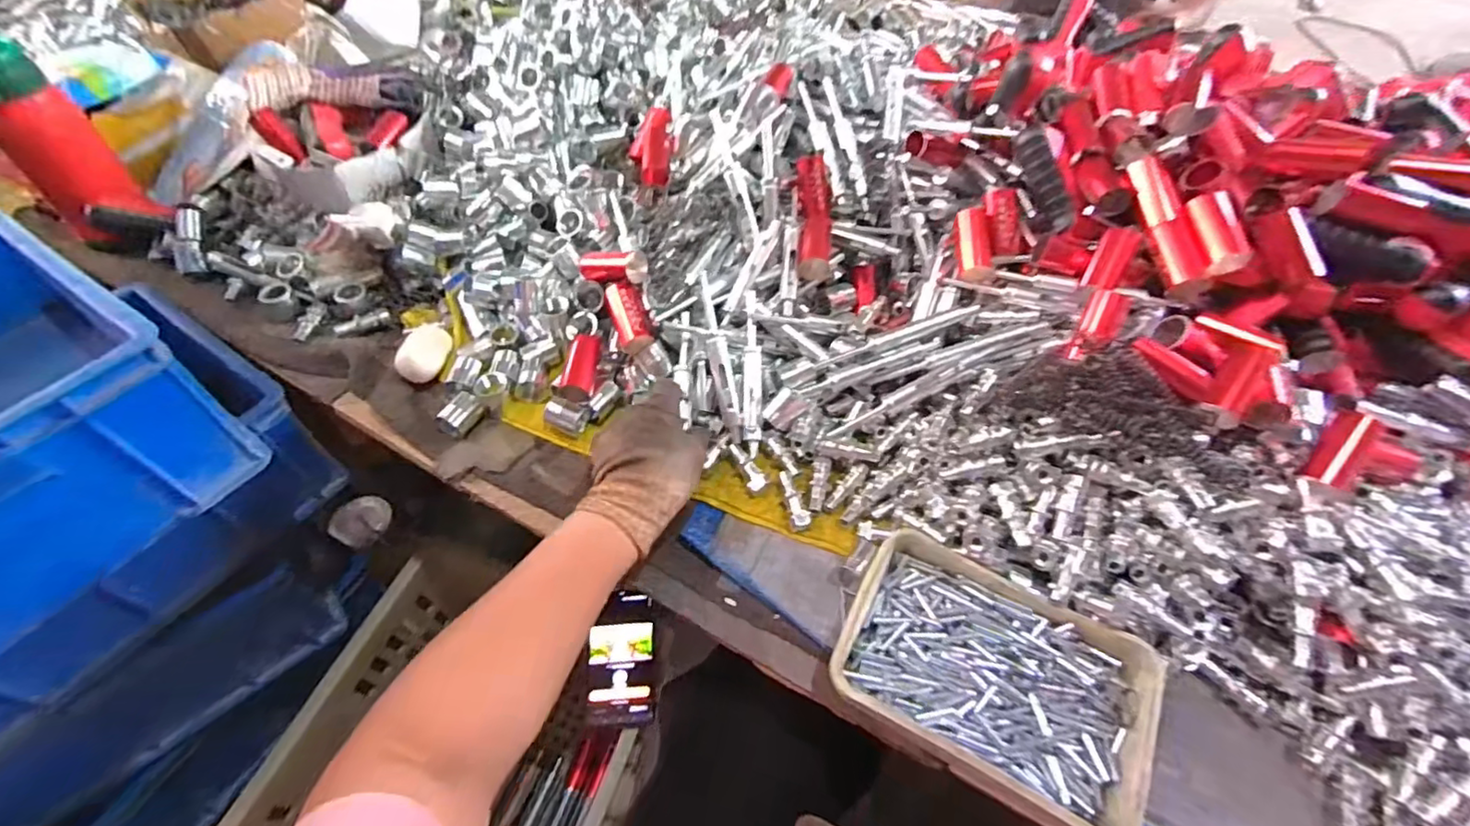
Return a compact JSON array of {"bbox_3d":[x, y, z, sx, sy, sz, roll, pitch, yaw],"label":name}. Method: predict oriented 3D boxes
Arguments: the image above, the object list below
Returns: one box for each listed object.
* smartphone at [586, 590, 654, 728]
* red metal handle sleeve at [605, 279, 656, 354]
[{"bbox_3d":[-0.130,0.282,0.716,0.073,0.012,0.140,0,64,-9],"label":"smartphone"},{"bbox_3d":[-0.097,-0.090,0.583,0.034,0.027,0.071,-14,71,-10],"label":"red metal handle sleeve"}]

